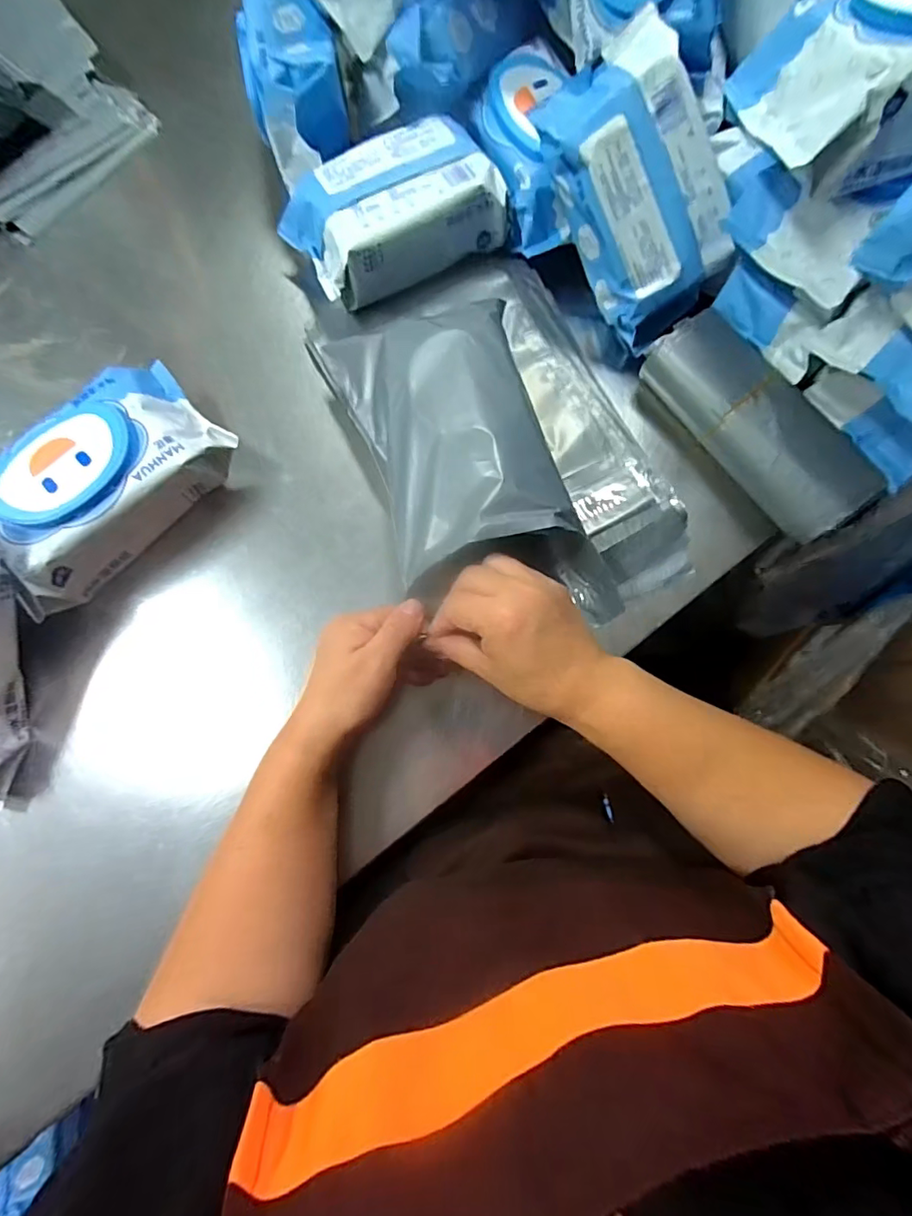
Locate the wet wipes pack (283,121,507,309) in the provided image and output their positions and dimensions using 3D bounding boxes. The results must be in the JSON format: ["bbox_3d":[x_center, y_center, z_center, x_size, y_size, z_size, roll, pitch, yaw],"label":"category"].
[{"bbox_3d":[-0.056,-0.348,0.475,0.172,0.070,0.102,-28,80,-6],"label":"wet wipes pack"}]

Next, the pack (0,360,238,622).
[{"bbox_3d":[-0.277,-0.096,0.420,0.104,0.080,0.198,41,80,7],"label":"pack"}]

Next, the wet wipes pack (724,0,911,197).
[{"bbox_3d":[0.269,-0.333,0.312,0.162,0.049,0.117,-22,79,-5],"label":"wet wipes pack"}]

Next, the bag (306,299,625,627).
[{"bbox_3d":[0.002,-0.118,0.404,0.146,0.078,0.290,-18,80,-3],"label":"bag"}]

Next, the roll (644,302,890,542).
[{"bbox_3d":[0.245,-0.149,0.438,0.080,0.050,0.203,-35,81,-8],"label":"roll"}]

